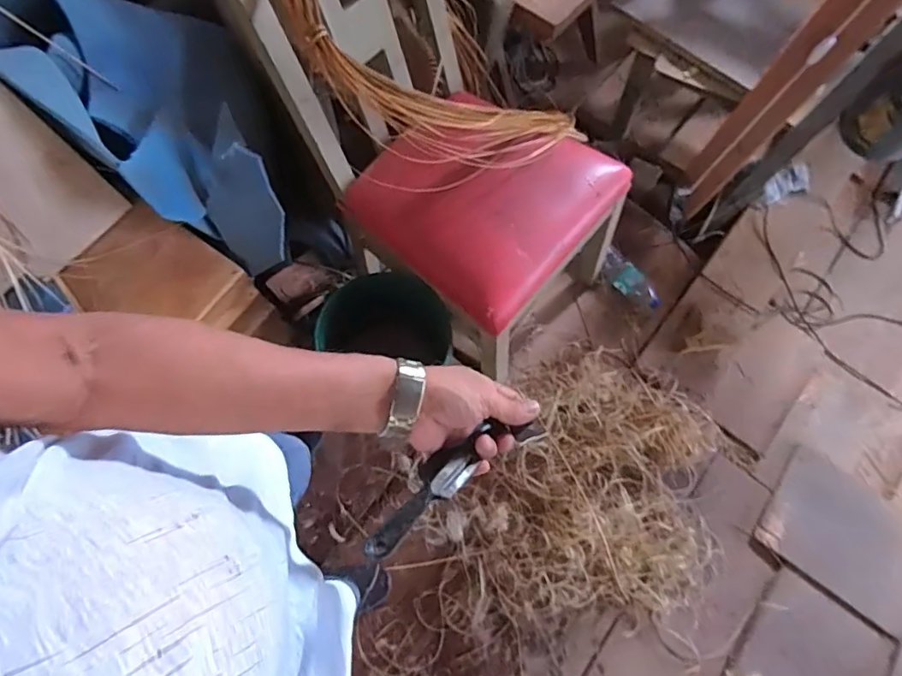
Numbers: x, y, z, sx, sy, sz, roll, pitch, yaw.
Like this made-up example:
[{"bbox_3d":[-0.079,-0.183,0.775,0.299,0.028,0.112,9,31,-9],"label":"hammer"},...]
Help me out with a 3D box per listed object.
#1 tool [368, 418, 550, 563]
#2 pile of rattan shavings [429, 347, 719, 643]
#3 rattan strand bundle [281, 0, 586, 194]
[{"bbox_3d":[-0.001,0.122,0.475,0.190,0.025,0.048,-32,70,-27],"label":"tool"},{"bbox_3d":[0.340,0.380,1.311,0.628,0.091,0.721,32,72,7],"label":"pile of rattan shavings"},{"bbox_3d":[-0.020,-0.449,1.006,0.102,0.697,0.304,16,85,53],"label":"rattan strand bundle"}]

